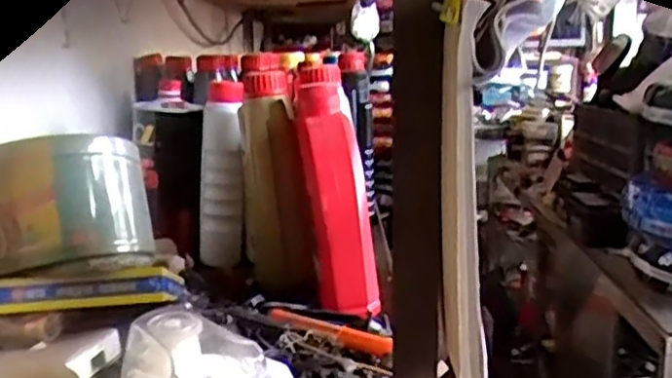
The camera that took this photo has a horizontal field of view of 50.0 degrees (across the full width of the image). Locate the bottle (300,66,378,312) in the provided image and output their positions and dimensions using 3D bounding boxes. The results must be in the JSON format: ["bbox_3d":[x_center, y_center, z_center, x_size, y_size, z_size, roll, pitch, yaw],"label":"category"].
[{"bbox_3d":[0.000,-0.007,0.690,0.053,0.247,0.070,-4,-17,-15],"label":"bottle"}]

